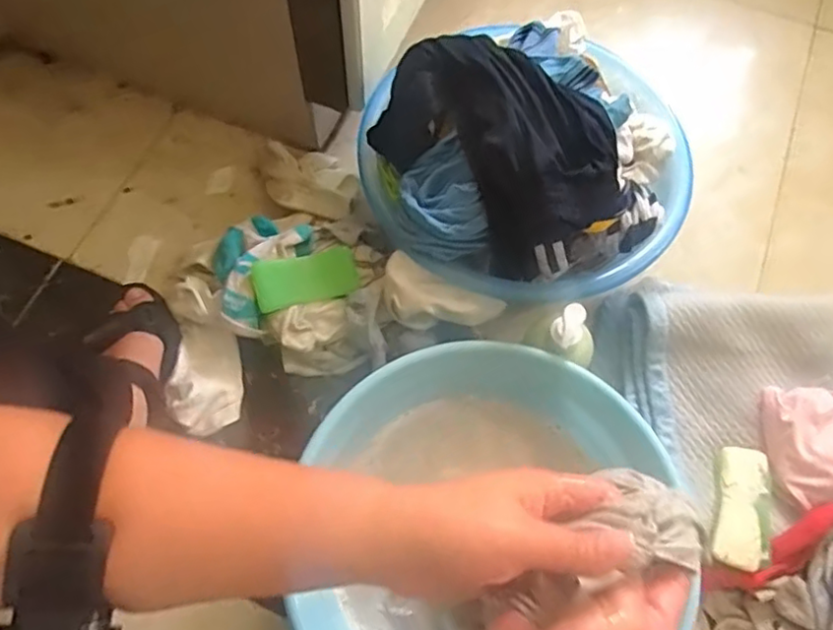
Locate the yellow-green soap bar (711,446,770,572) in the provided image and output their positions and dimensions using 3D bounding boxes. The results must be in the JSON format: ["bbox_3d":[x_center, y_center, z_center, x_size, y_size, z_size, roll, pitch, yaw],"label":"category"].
[{"bbox_3d":[0.324,0.189,0.620,0.054,0.019,0.120,19,68,6],"label":"yellow-green soap bar"}]

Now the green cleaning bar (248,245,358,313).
[{"bbox_3d":[-0.118,-0.040,0.676,0.110,0.026,0.056,-17,69,-8],"label":"green cleaning bar"}]

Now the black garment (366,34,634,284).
[{"bbox_3d":[0.081,-0.170,0.630,0.174,0.122,0.251,-38,73,-16],"label":"black garment"}]

